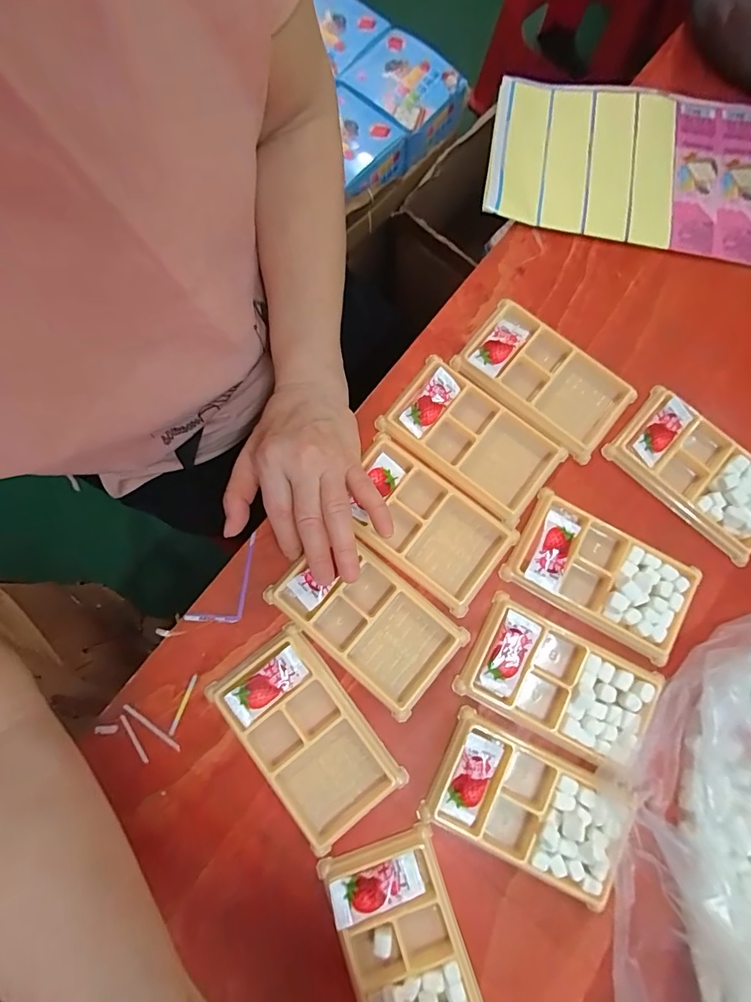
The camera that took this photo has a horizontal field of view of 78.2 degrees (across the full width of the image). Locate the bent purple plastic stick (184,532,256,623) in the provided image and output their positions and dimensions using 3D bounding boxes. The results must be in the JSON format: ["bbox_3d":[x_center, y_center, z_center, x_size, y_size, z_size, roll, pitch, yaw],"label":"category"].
[{"bbox_3d":[-0.108,0.067,0.355,0.033,0.004,0.080,37,81,7],"label":"bent purple plastic stick"}]

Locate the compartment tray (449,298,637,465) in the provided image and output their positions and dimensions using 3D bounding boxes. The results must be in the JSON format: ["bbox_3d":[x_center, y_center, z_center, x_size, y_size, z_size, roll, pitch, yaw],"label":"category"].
[{"bbox_3d":[0.138,-0.100,0.383,0.137,0.014,0.078,41,81,7],"label":"compartment tray"}]

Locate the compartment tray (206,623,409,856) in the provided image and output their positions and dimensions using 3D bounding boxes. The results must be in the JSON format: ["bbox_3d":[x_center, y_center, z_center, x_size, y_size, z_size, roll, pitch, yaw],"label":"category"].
[{"bbox_3d":[-0.051,0.168,0.329,0.081,0.011,0.134,-37,81,-7],"label":"compartment tray"}]

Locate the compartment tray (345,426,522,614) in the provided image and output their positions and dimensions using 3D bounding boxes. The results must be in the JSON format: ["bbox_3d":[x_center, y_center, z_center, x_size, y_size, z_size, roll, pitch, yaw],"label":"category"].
[{"bbox_3d":[0.036,0.018,0.365,0.134,0.019,0.076,38,81,7],"label":"compartment tray"}]

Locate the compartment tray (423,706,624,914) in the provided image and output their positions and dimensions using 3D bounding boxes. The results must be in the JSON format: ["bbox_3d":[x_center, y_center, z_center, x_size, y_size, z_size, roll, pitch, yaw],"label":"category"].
[{"bbox_3d":[0.105,0.212,0.320,0.128,0.011,0.077,25,80,5],"label":"compartment tray"}]

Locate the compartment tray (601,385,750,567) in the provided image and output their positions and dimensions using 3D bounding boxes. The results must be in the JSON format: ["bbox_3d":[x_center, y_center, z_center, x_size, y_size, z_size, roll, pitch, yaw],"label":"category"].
[{"bbox_3d":[0.259,-0.024,0.368,0.131,0.014,0.073,43,81,8],"label":"compartment tray"}]

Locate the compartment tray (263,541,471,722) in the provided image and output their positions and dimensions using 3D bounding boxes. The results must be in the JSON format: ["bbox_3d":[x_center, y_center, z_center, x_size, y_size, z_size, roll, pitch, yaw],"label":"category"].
[{"bbox_3d":[-0.007,0.086,0.347,0.134,0.013,0.076,41,81,7],"label":"compartment tray"}]

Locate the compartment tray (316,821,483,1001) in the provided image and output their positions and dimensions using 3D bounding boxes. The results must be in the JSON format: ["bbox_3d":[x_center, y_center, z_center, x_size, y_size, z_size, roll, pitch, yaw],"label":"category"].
[{"bbox_3d":[0.020,0.299,0.304,0.077,0.012,0.134,-19,79,-4],"label":"compartment tray"}]

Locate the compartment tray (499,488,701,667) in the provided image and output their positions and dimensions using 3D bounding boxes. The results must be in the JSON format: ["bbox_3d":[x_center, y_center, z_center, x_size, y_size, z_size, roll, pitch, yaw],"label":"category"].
[{"bbox_3d":[0.172,0.054,0.350,0.131,0.015,0.076,29,80,5],"label":"compartment tray"}]

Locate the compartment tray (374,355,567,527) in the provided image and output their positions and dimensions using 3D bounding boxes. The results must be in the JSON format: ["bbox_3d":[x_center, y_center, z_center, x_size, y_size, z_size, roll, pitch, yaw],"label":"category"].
[{"bbox_3d":[0.078,-0.051,0.373,0.134,0.012,0.074,38,81,7],"label":"compartment tray"}]

